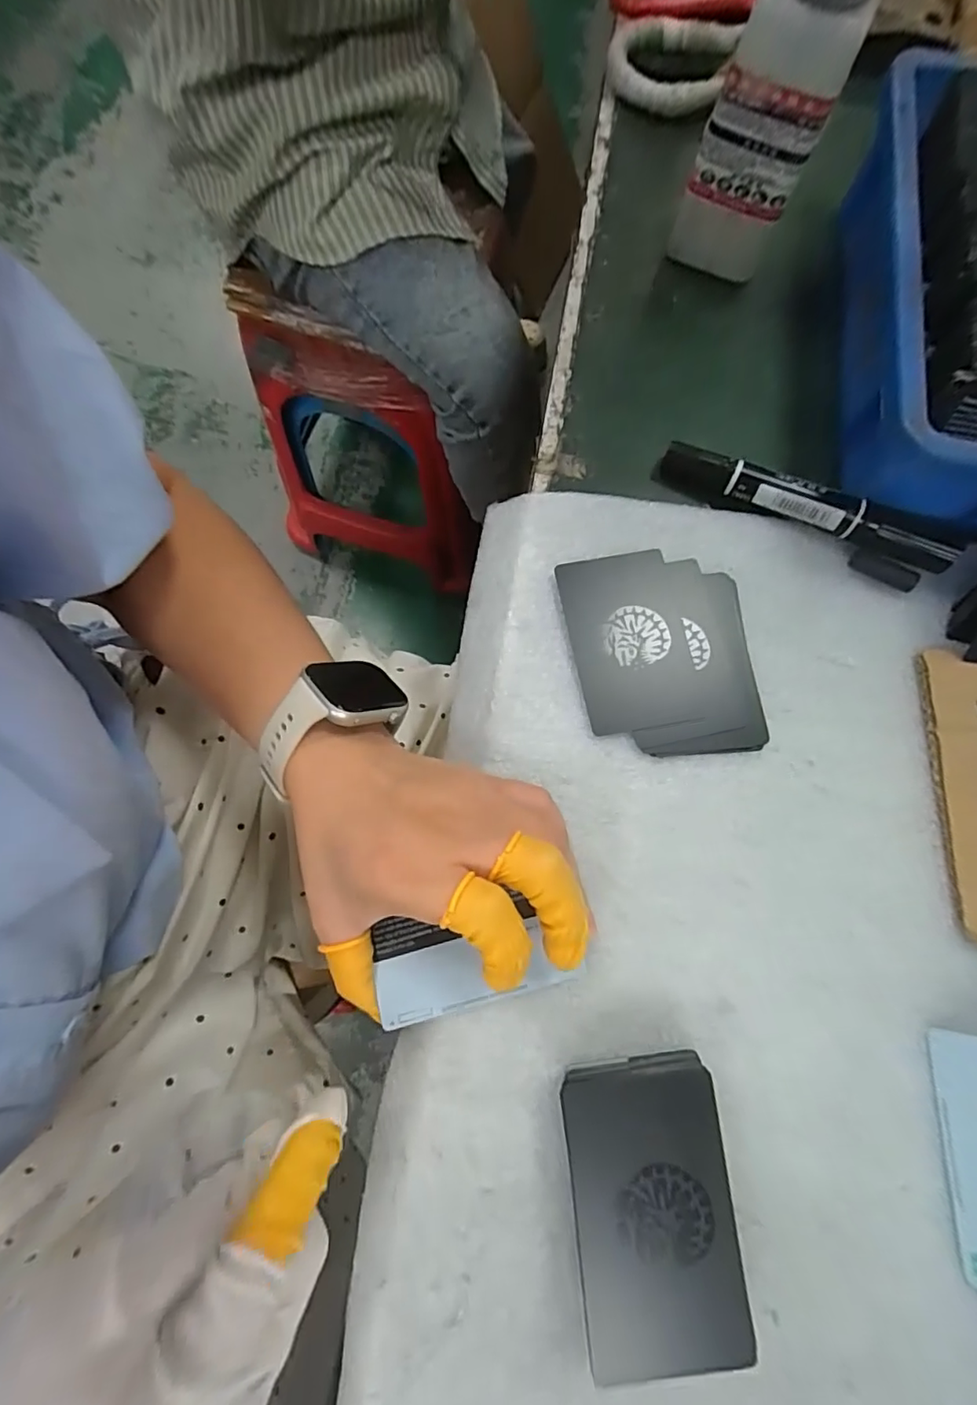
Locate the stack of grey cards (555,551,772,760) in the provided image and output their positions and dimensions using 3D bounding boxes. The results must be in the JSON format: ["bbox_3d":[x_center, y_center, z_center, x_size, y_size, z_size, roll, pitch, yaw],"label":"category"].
[{"bbox_3d":[0.081,-0.024,0.260,0.084,0.004,0.097,-5,76,-2],"label":"stack of grey cards"}]

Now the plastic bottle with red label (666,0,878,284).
[{"bbox_3d":[0.133,-0.273,0.254,0.047,0.131,0.044,33,78,7],"label":"plastic bottle with red label"}]

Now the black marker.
[{"bbox_3d":[0.155,-0.097,0.270,0.140,0.018,0.017,24,77,5],"label":"black marker"}]

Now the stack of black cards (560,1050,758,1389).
[{"bbox_3d":[0.056,0.176,0.199,0.054,0.023,0.089,-5,76,-2],"label":"stack of black cards"}]

